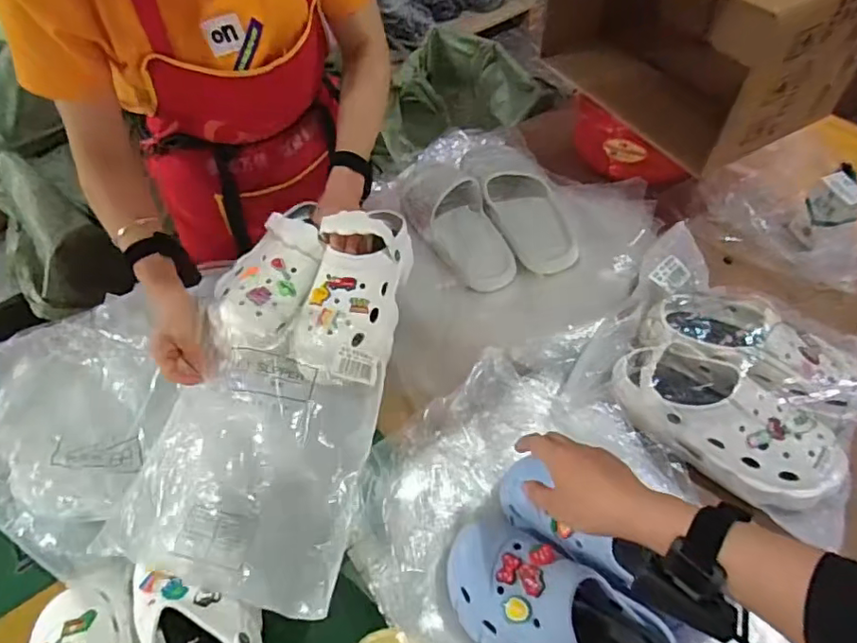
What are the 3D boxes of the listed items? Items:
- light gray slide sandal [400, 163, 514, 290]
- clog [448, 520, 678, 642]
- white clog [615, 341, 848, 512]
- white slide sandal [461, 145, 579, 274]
[{"bbox_3d":[0.041,-0.165,0.875,0.114,0.063,0.268,-19,55,-9],"label":"light gray slide sandal"},{"bbox_3d":[0.123,0.284,0.535,0.231,0.084,0.107,26,60,19],"label":"clog"},{"bbox_3d":[0.350,0.117,0.654,0.263,0.079,0.103,32,62,24],"label":"white clog"},{"bbox_3d":[0.144,-0.197,0.887,0.119,0.068,0.275,-14,54,-6],"label":"white slide sandal"}]

